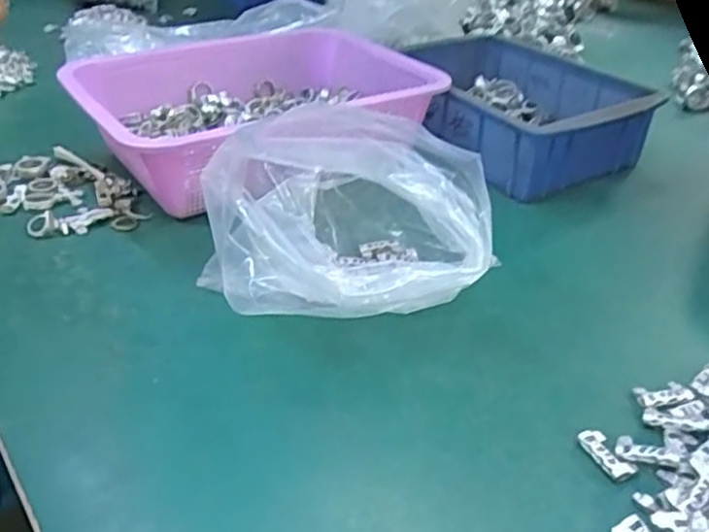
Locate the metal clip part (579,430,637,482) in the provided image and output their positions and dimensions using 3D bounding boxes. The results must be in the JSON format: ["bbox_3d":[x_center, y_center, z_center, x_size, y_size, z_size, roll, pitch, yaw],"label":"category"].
[{"bbox_3d":[0.130,0.097,0.348,0.016,0.006,0.030,-15,37,-22],"label":"metal clip part"}]

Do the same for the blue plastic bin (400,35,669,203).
[{"bbox_3d":[0.155,-0.160,0.676,0.171,0.070,0.242,-15,37,-23],"label":"blue plastic bin"}]

